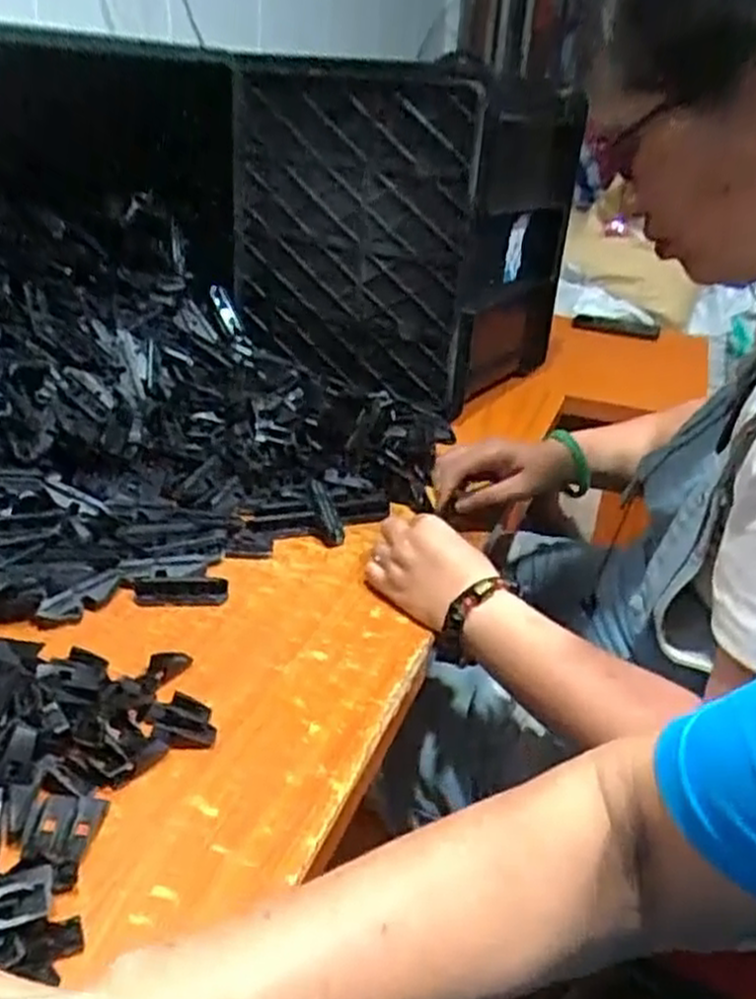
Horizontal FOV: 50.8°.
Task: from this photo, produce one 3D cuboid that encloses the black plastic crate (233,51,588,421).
[{"bbox_3d":[0.054,-0.385,1.135,0.343,0.366,0.413,18,30,23],"label":"black plastic crate"}]

